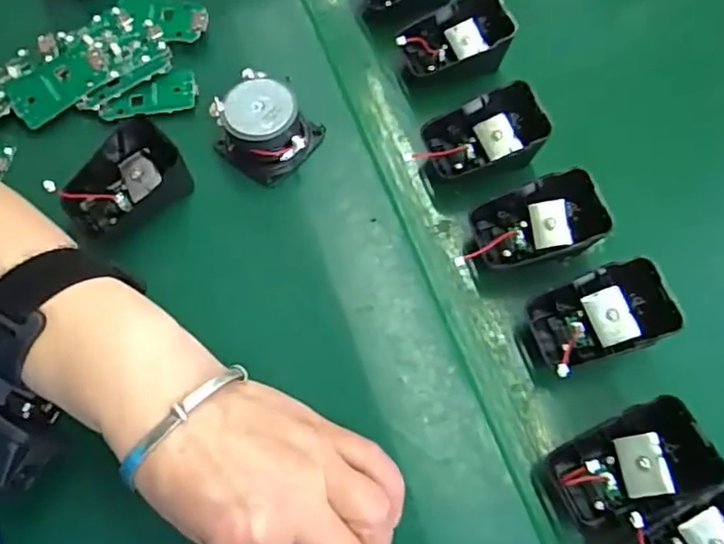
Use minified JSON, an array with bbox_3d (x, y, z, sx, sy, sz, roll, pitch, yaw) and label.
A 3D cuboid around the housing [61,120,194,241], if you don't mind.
[{"bbox_3d":[-0.139,-0.054,0.353,0.070,0.035,0.042,-30,71,-8],"label":"housing"}]

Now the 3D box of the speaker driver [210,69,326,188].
[{"bbox_3d":[-0.058,-0.085,0.364,0.050,0.033,0.049,37,75,15],"label":"speaker driver"}]

